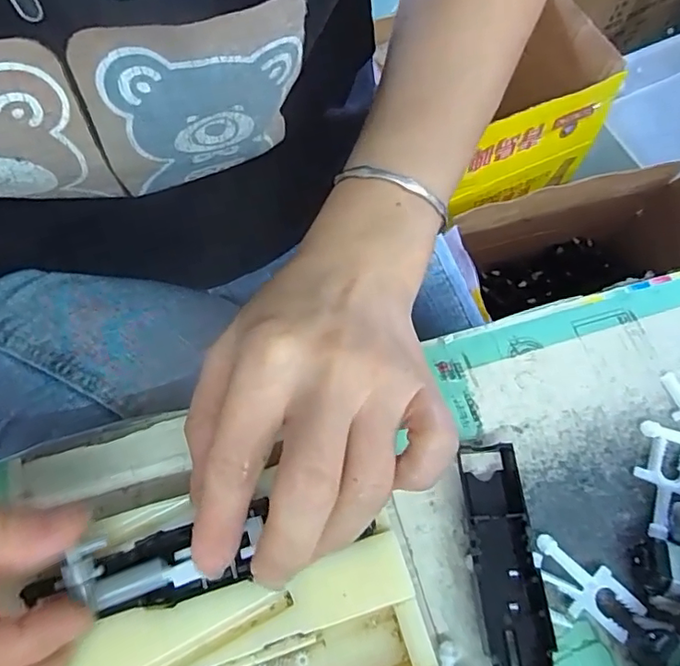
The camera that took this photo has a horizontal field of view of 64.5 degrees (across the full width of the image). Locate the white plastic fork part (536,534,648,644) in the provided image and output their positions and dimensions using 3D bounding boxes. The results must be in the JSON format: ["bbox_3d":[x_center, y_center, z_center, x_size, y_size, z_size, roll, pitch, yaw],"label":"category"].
[{"bbox_3d":[0.091,0.093,0.201,0.020,0.005,0.041,-40,73,-15],"label":"white plastic fork part"}]

